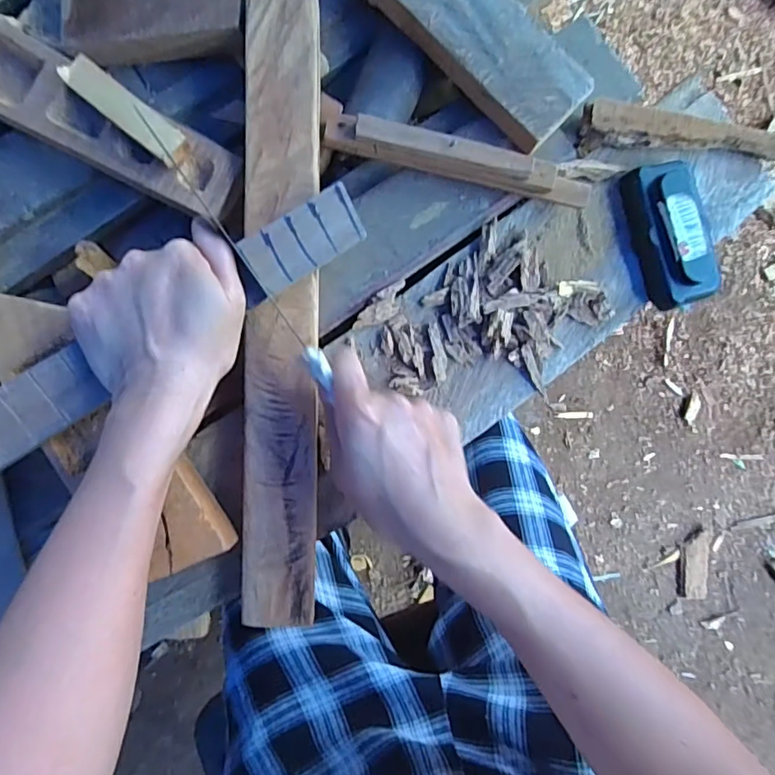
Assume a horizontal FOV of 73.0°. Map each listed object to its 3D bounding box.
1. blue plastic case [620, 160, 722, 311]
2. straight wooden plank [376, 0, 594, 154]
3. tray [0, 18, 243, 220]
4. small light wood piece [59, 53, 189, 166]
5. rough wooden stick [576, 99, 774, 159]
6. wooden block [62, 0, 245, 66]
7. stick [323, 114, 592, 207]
[{"bbox_3d":[0.212,-0.115,0.387,0.050,0.029,0.102,-14,85,0],"label":"blue plastic case"},{"bbox_3d":[0.048,-0.271,0.377,0.072,0.028,0.219,-44,85,-3],"label":"straight wooden plank"},{"bbox_3d":[-0.225,-0.201,0.381,0.260,0.025,0.060,29,86,4],"label":"tray"},{"bbox_3d":[-0.181,-0.193,0.363,0.101,0.014,0.025,39,87,4],"label":"small light wood piece"},{"bbox_3d":[0.222,-0.190,0.393,0.149,0.025,0.027,4,85,2],"label":"rough wooden stick"},{"bbox_3d":[-0.168,-0.279,0.374,0.137,0.029,0.084,-2,85,1],"label":"wooden block"},{"bbox_3d":[0.051,-0.162,0.368,0.191,0.029,0.019,13,85,2],"label":"stick"}]

